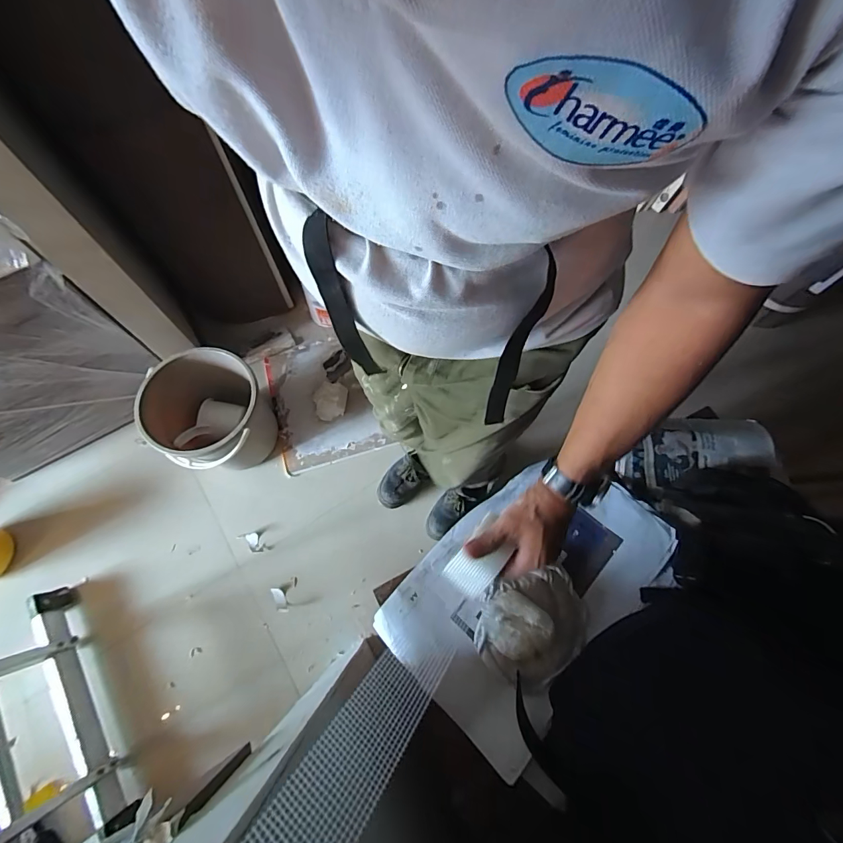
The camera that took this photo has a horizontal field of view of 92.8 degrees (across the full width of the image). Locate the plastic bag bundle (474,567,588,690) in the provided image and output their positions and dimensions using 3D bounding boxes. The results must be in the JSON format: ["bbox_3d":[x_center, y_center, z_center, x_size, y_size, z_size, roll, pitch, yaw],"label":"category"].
[{"bbox_3d":[0.181,0.329,0.671,0.199,0.051,0.172,-35,73,-14],"label":"plastic bag bundle"}]

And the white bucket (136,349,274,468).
[{"bbox_3d":[-0.590,-0.006,1.182,0.312,0.307,0.304,0,69,-1],"label":"white bucket"}]

